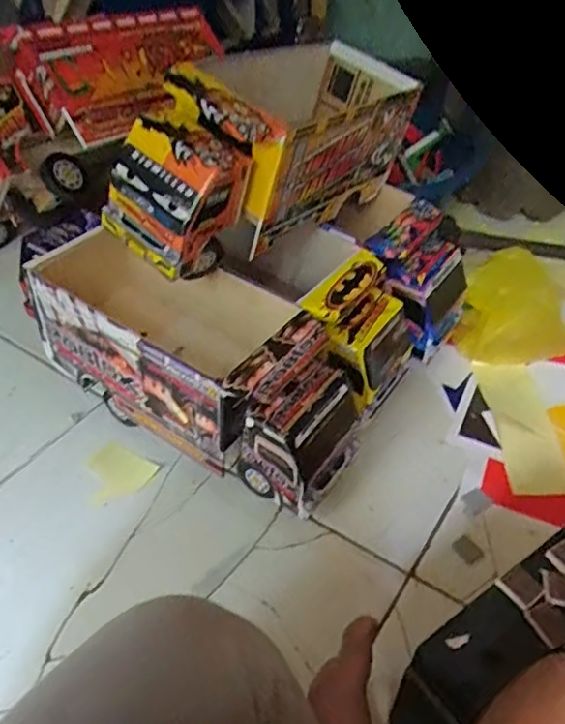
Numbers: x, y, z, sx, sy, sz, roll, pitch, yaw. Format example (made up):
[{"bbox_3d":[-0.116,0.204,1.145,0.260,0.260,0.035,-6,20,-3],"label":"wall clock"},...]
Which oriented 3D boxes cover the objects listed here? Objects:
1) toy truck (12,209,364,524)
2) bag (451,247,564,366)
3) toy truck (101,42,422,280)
[{"bbox_3d":[-0.076,-0.001,0.624,0.332,0.183,0.167,25,49,25],"label":"toy truck"},{"bbox_3d":[0.281,-0.057,0.724,0.097,0.121,0.112,-27,49,-25],"label":"bag"},{"bbox_3d":[-0.004,-0.226,0.608,0.148,0.158,0.363,30,51,28],"label":"toy truck"}]

